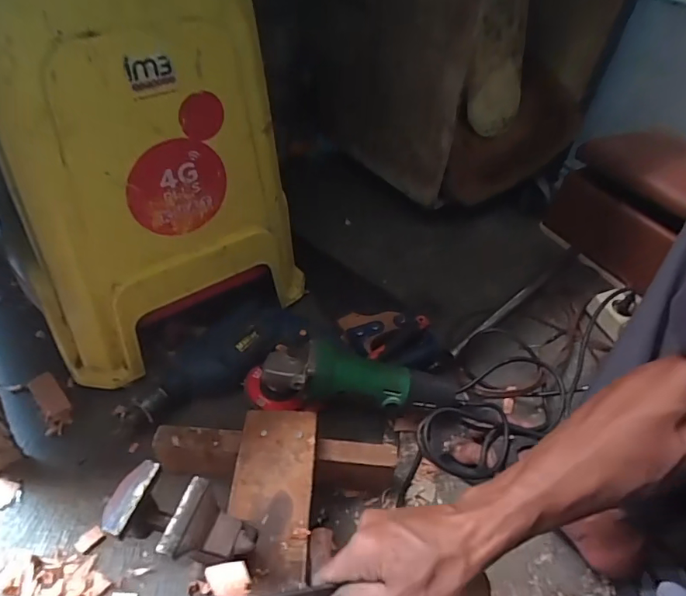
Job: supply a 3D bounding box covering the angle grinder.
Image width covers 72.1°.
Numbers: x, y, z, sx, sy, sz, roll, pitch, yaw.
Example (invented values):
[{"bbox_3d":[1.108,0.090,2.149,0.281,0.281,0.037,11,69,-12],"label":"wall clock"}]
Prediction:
[{"bbox_3d":[0.013,0.107,0.627,0.279,0.087,0.078,5,46,-3],"label":"angle grinder"}]

